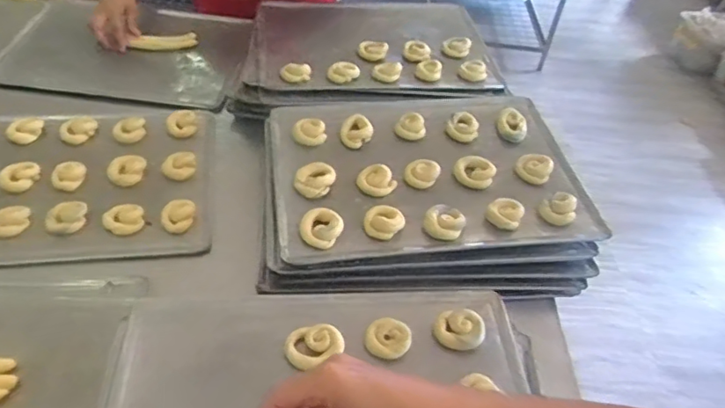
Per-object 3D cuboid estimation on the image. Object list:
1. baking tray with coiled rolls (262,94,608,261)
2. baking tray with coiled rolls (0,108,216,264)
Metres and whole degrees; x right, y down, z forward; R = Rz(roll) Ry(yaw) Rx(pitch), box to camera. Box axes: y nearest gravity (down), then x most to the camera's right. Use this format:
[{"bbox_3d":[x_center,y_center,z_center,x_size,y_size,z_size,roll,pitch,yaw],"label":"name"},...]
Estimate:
[{"bbox_3d":[0.092,-0.067,0.858,0.449,0.030,0.343,-4,47,-11],"label":"baking tray with coiled rolls"},{"bbox_3d":[-0.464,-0.034,0.867,0.450,0.039,0.332,-3,46,-11],"label":"baking tray with coiled rolls"}]

